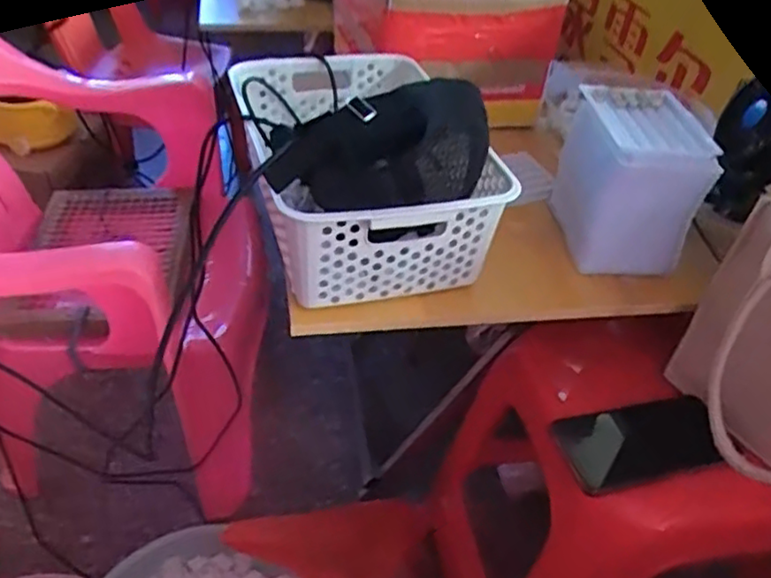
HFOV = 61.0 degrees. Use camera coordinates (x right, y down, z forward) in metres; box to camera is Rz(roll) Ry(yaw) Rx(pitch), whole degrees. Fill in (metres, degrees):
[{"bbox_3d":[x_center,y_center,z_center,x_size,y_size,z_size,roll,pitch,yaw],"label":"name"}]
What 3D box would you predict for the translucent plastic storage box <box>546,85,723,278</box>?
[{"bbox_3d":[0.262,-0.122,0.715,0.108,0.139,0.166,5,41,-1],"label":"translucent plastic storage box"}]

